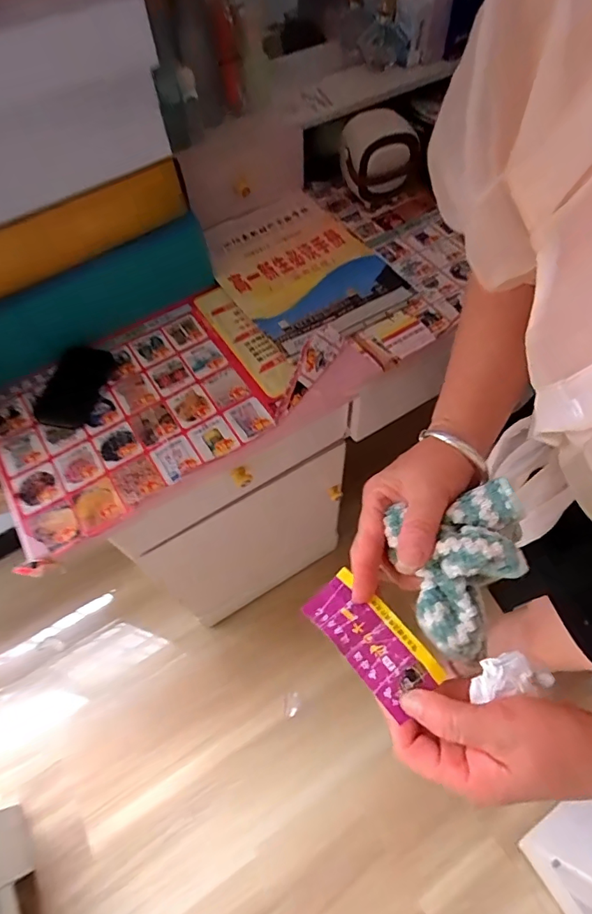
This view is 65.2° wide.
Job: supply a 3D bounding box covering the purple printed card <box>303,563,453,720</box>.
[{"bbox_3d":[0.045,0.109,0.279,0.041,0.008,0.084,-40,62,-21],"label":"purple printed card"}]

